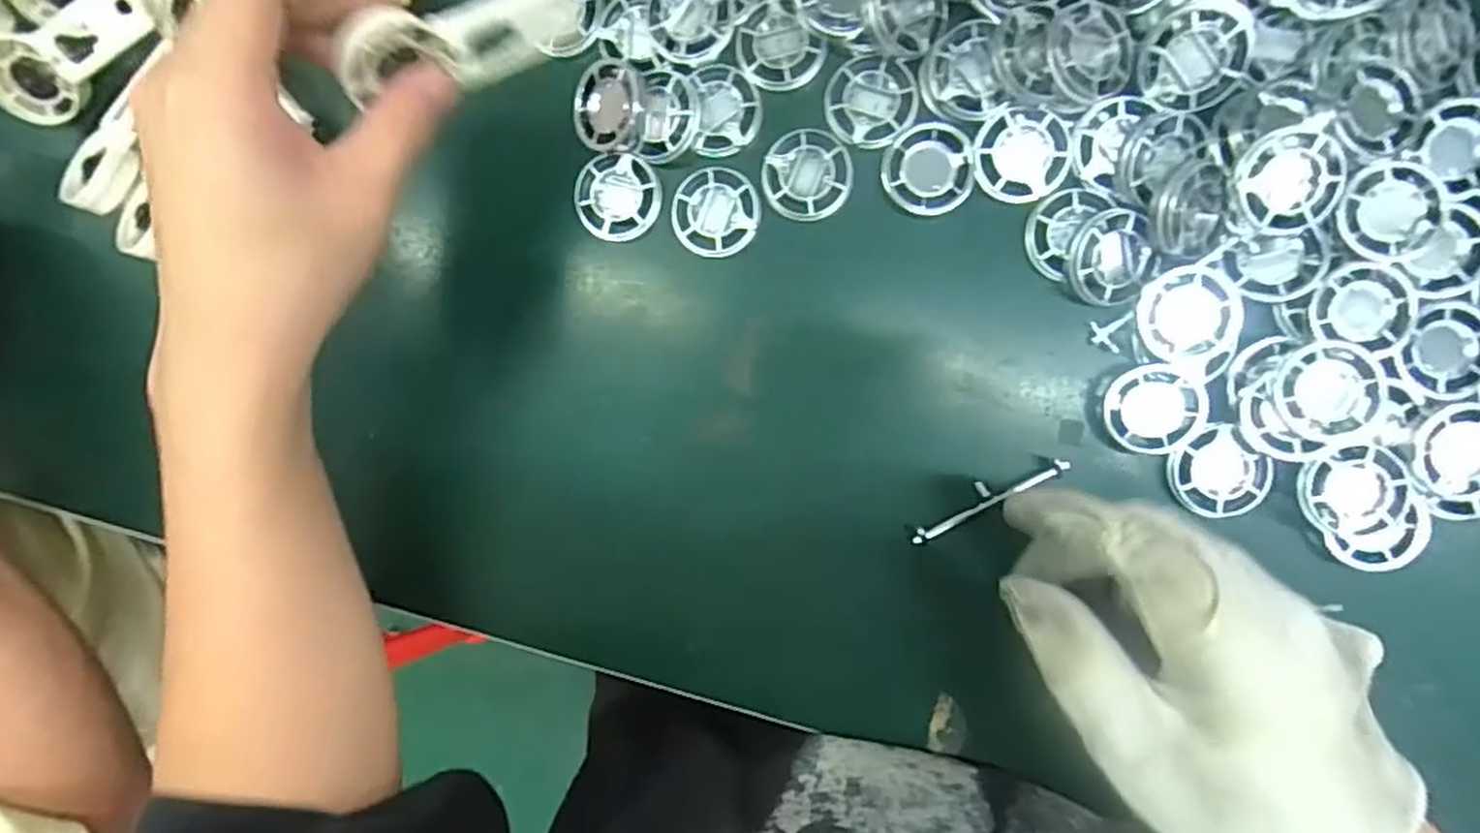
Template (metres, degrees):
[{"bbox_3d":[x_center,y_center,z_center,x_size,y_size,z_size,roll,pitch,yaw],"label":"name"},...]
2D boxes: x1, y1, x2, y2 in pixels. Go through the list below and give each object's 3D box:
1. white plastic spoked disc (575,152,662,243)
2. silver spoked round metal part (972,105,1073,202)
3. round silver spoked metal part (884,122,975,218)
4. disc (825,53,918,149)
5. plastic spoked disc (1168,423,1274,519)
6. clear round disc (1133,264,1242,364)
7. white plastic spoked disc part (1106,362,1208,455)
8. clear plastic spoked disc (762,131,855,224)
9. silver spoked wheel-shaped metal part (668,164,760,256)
[{"bbox_3d":[-0.055,-0.099,0.344,0.038,0.004,0.038,0,92,6],"label":"white plastic spoked disc"},{"bbox_3d":[0.119,-0.111,0.321,0.039,0.006,0.037,0,92,6],"label":"silver spoked round metal part"},{"bbox_3d":[0.081,-0.106,0.326,0.038,0.004,0.038,0,92,6],"label":"round silver spoked metal part"},{"bbox_3d":[0.057,-0.137,0.330,0.039,0.005,0.038,0,92,6],"label":"disc"},{"bbox_3d":[0.200,0.024,0.319,0.039,0.009,0.036,0,92,6],"label":"plastic spoked disc"},{"bbox_3d":[0.182,-0.042,0.309,0.037,0.011,0.036,0,92,6],"label":"clear round disc"},{"bbox_3d":[0.174,-0.003,0.315,0.038,0.006,0.036,0,92,6],"label":"white plastic spoked disc part"},{"bbox_3d":[0.029,-0.106,0.332,0.039,0.004,0.038,0,92,6],"label":"clear plastic spoked disc"},{"bbox_3d":[-0.011,-0.091,0.340,0.038,0.004,0.040,0,92,6],"label":"silver spoked wheel-shaped metal part"}]

